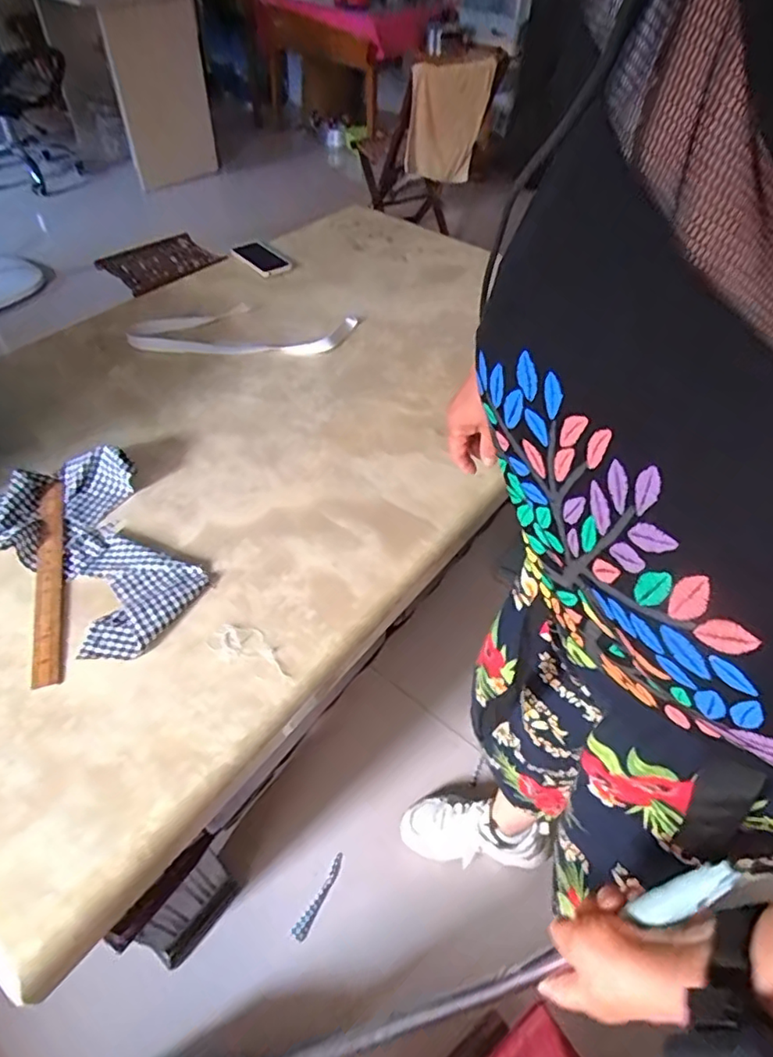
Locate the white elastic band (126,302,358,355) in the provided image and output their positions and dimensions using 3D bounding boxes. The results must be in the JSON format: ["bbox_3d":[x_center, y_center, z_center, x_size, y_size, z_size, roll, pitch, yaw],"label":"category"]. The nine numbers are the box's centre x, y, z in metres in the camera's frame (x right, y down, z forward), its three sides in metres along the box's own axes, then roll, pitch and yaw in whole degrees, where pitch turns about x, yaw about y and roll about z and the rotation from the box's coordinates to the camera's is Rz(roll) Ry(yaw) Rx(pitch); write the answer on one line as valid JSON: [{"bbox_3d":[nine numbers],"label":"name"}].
[{"bbox_3d":[-0.279,-0.410,1.162,0.430,0.022,0.175,0,49,-3],"label":"white elastic band"}]

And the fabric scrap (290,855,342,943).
[{"bbox_3d":[-0.108,0.603,0.948,0.022,0.008,0.132,26,53,19],"label":"fabric scrap"}]

